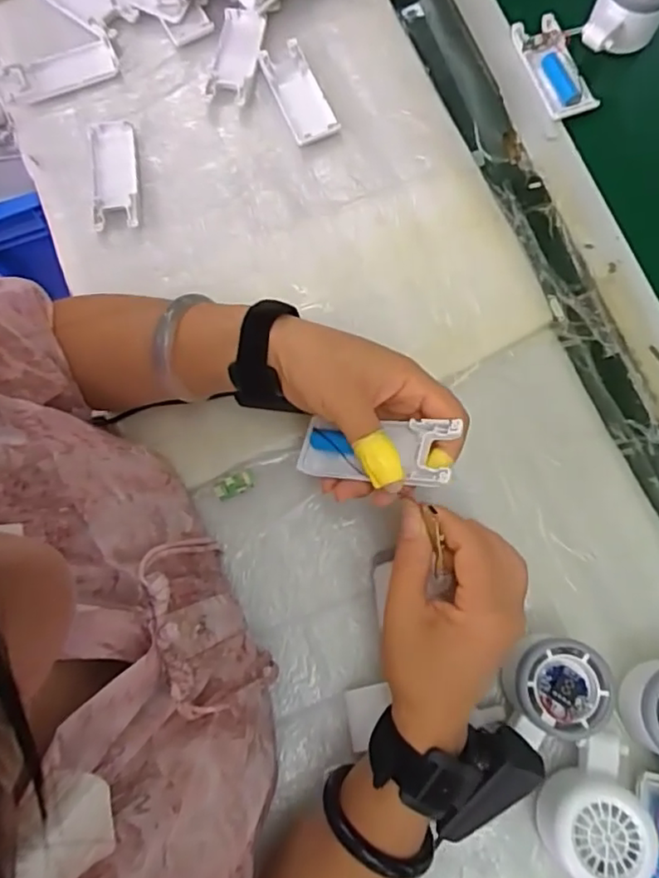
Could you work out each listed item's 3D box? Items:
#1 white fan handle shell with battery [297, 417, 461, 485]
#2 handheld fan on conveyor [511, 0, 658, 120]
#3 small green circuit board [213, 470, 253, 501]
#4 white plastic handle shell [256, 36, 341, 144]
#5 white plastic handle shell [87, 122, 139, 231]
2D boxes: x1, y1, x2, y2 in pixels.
[{"bbox_3d":[0.026,0.011,0.357,0.100,0.020,0.038,-2,74,29],"label":"white fan handle shell with battery"},{"bbox_3d":[0.241,-0.349,0.512,0.122,0.047,0.100,-19,76,-4],"label":"handheld fan on conveyor"},{"bbox_3d":[-0.072,0.035,0.445,0.029,0.005,0.015,-25,77,-5],"label":"small green circuit board"},{"bbox_3d":[-0.027,-0.307,0.524,0.041,0.009,0.103,-22,76,-5],"label":"white plastic handle shell"},{"bbox_3d":[-0.187,-0.227,0.510,0.039,0.010,0.101,-8,76,-1],"label":"white plastic handle shell"}]

